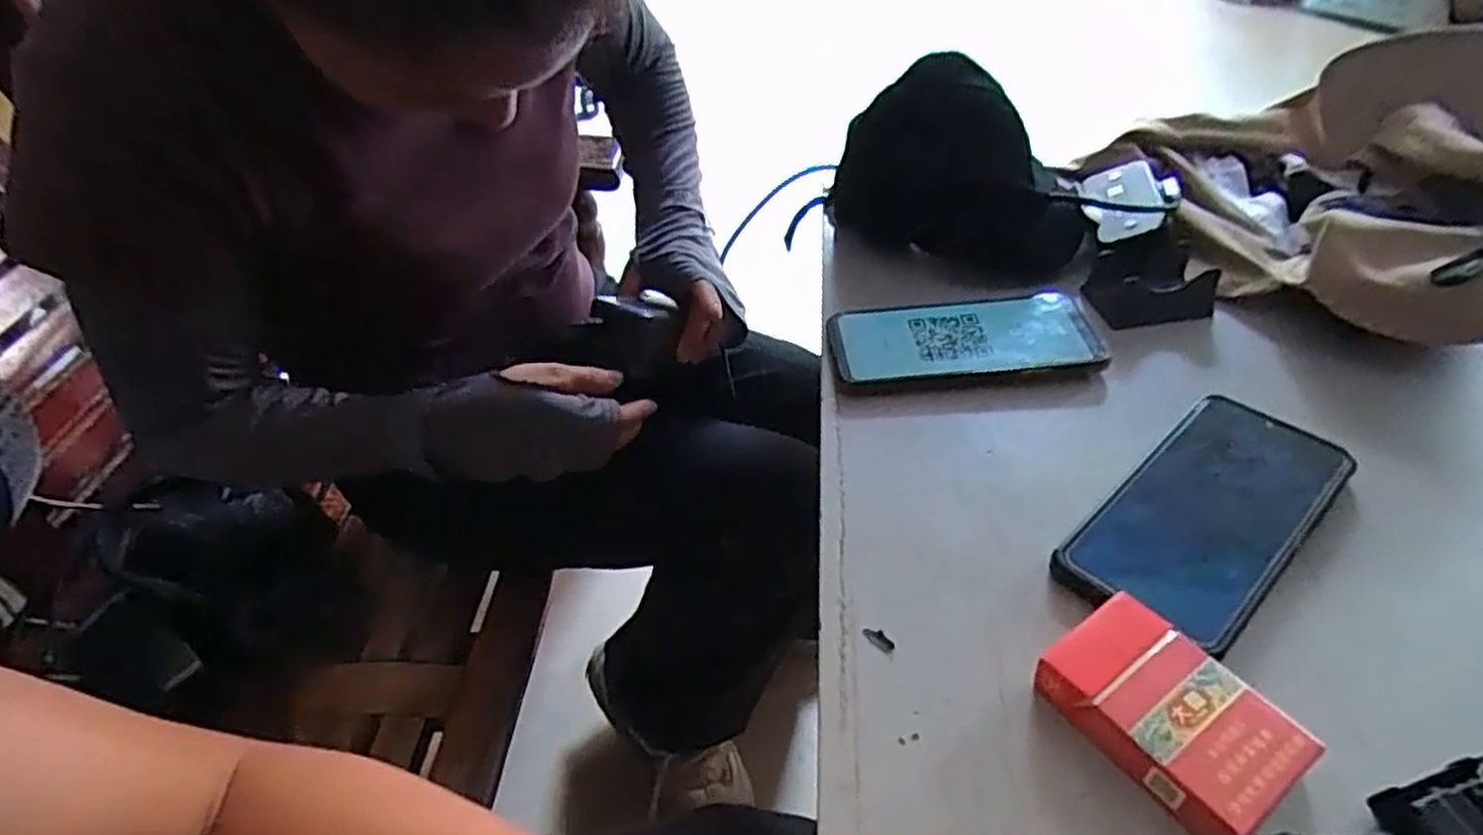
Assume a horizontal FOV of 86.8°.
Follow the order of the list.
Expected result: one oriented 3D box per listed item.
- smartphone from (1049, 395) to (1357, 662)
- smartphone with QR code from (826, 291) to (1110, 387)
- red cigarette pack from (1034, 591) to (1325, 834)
[{"bbox_3d":[0.235,0.047,0.392,0.171,0.014,0.078,-33,49,-28],"label":"smartphone"},{"bbox_3d":[0.142,-0.050,0.506,0.166,0.017,0.072,-3,42,1],"label":"smartphone with QR code"},{"bbox_3d":[0.170,0.118,0.313,0.059,0.018,0.087,-27,47,-24],"label":"red cigarette pack"}]

